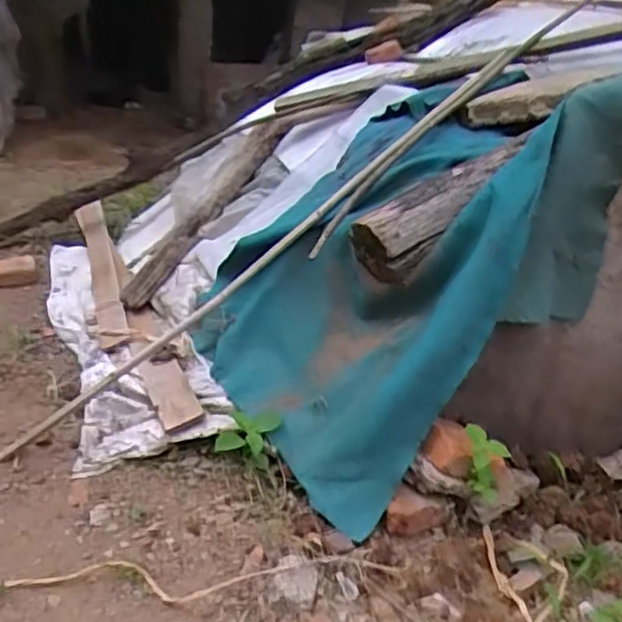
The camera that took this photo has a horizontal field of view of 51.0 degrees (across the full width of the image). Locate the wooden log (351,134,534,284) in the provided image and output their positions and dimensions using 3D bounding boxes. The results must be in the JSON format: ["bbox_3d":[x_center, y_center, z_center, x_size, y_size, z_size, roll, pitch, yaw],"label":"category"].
[{"bbox_3d":[0.251,-0.213,1.210,0.365,0.119,0.118,-39,41,-13],"label":"wooden log"}]

